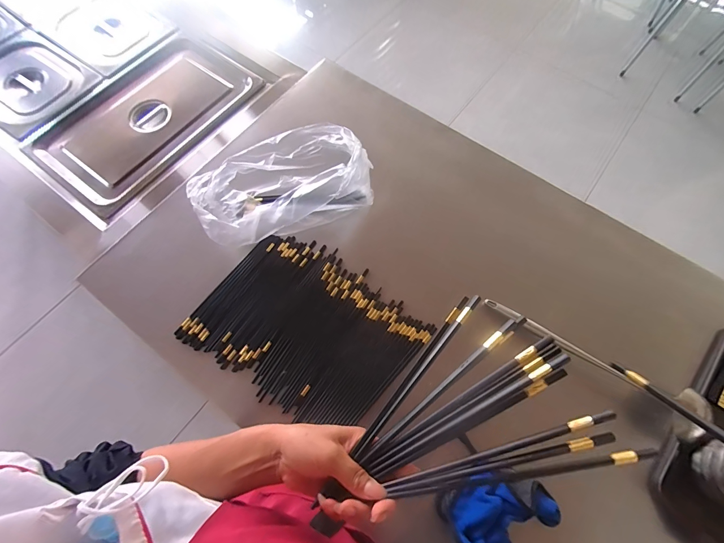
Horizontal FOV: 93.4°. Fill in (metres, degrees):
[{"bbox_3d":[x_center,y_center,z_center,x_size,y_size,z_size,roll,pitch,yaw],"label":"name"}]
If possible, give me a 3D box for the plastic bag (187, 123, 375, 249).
[{"bbox_3d":[-0.159,-0.179,0.685,0.331,0.133,0.185,-24,72,-10],"label":"plastic bag"}]

